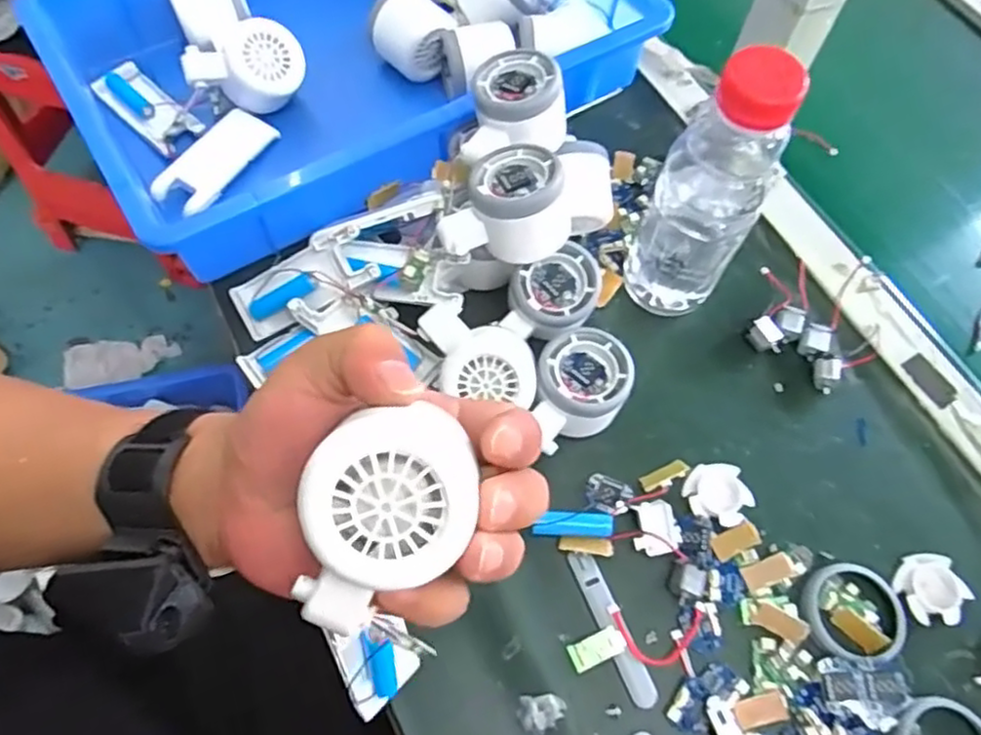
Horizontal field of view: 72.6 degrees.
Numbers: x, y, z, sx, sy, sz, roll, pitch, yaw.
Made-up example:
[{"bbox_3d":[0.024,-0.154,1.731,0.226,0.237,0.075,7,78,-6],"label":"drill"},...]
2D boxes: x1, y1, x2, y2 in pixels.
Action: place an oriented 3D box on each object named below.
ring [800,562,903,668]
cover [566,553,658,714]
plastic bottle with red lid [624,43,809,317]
[{"bbox_3d":[0.219,0.147,0.401,0.060,0.006,0.057,1,64,-2],"label":"ring"},{"bbox_3d":[0.072,0.154,0.396,0.016,0.005,0.091,-20,66,-11],"label":"cover"},{"bbox_3d":[0.131,-0.103,0.411,0.064,0.193,0.055,28,66,11],"label":"plastic bottle with red lid"}]

